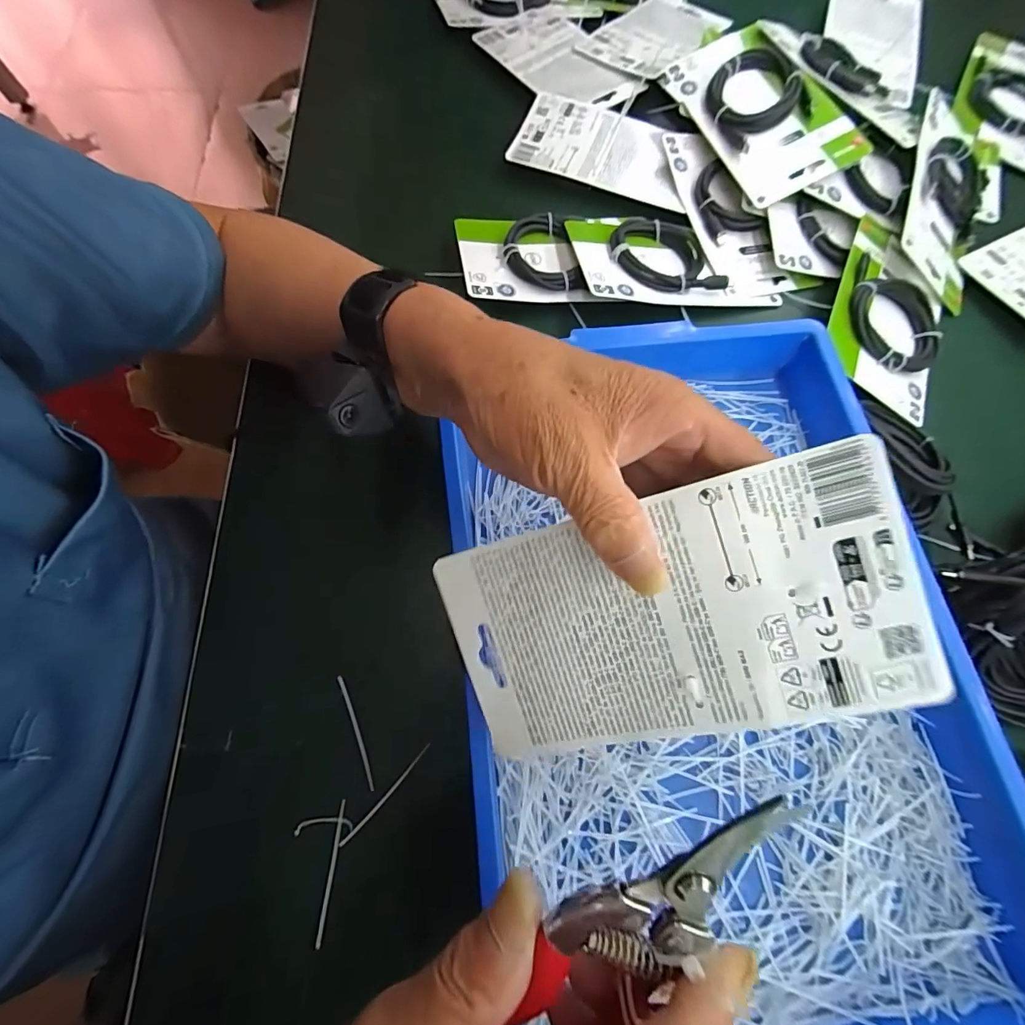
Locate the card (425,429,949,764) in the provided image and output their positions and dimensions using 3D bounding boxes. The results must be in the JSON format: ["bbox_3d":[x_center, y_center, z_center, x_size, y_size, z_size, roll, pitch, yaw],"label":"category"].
[{"bbox_3d":[0.059,0.045,0.188,0.177,0.004,0.099,-17,92,19],"label":"card"}]

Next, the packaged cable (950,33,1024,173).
[{"bbox_3d":[0.514,-0.429,0.477,0.099,0.014,0.171,29,77,5],"label":"packaged cable"}]

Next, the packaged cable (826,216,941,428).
[{"bbox_3d":[0.306,-0.163,0.369,0.094,0.026,0.167,27,72,9],"label":"packaged cable"}]

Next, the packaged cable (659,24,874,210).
[{"bbox_3d":[0.220,-0.369,0.413,0.099,0.023,0.198,-24,75,7],"label":"packaged cable"}]

